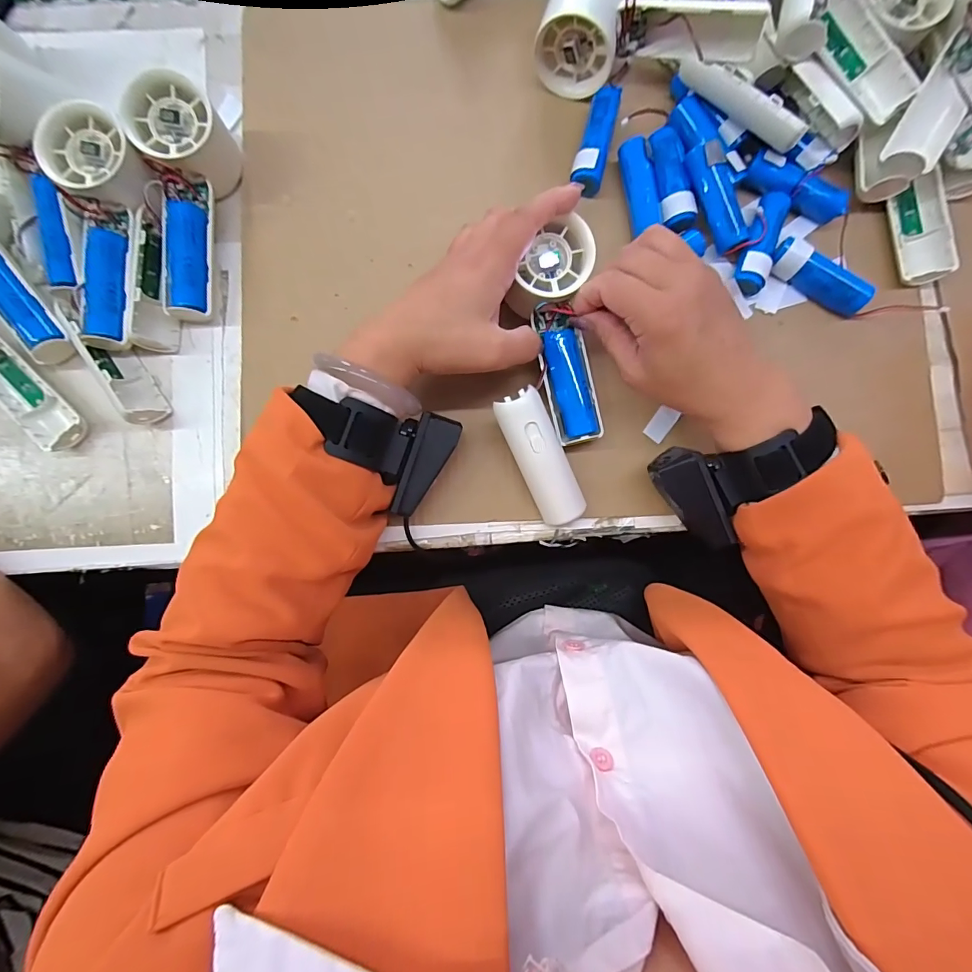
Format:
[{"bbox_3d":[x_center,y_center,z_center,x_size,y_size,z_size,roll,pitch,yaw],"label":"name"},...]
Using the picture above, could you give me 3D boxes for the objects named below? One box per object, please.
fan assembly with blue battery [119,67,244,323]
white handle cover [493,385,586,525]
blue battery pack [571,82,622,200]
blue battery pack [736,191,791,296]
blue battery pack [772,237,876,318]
[{"bbox_3d":[-0.213,-0.197,0.326,0.049,0.055,0.149,3,98,0],"label":"fan assembly with blue battery"},{"bbox_3d":[0.039,-0.018,0.308,0.033,0.013,0.094,-27,107,-2],"label":"white handle cover"},{"bbox_3d":[0.082,-0.259,0.341,0.023,0.025,0.080,14,86,1],"label":"blue battery pack"},{"bbox_3d":[0.200,-0.179,0.334,0.021,0.020,0.075,20,86,1],"label":"blue battery pack"},{"bbox_3d":[0.241,-0.152,0.332,0.073,0.022,0.021,30,86,2],"label":"blue battery pack"}]

